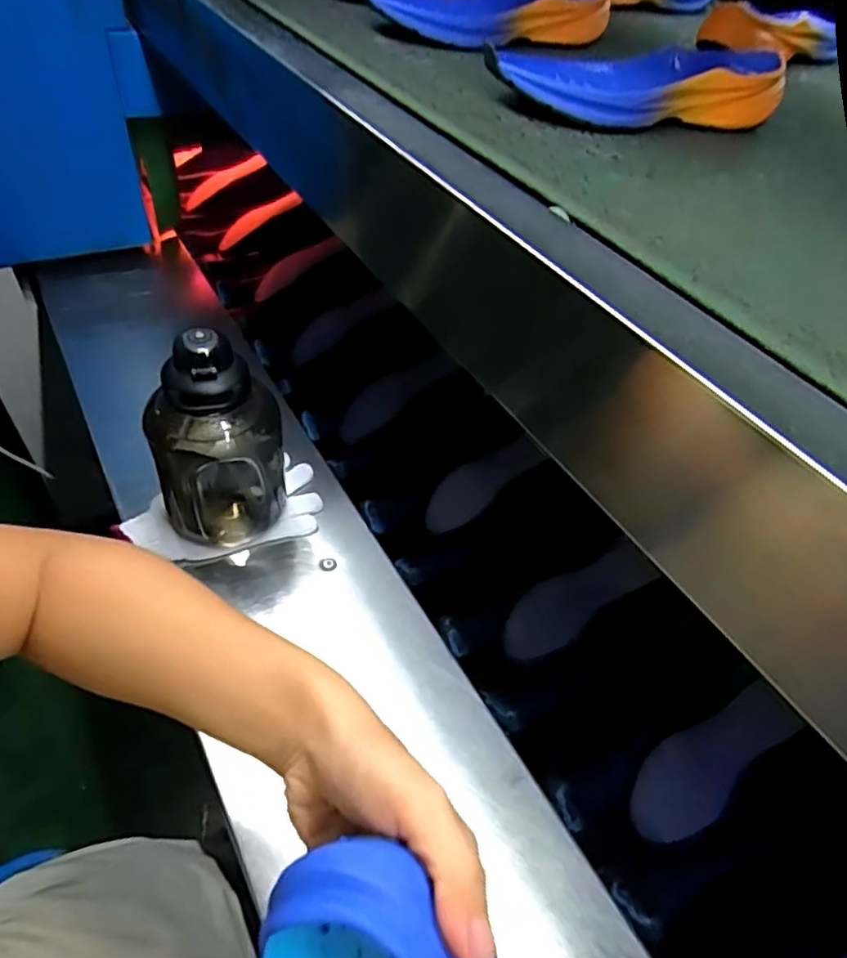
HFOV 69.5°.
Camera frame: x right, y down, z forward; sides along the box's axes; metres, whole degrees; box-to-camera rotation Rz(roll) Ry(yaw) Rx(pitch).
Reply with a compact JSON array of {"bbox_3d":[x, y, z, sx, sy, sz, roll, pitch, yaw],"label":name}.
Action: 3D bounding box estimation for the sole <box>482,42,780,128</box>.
[{"bbox_3d":[0.169,-0.315,0.485,0.244,0.034,0.093,-7,49,-13],"label":"sole"}]

